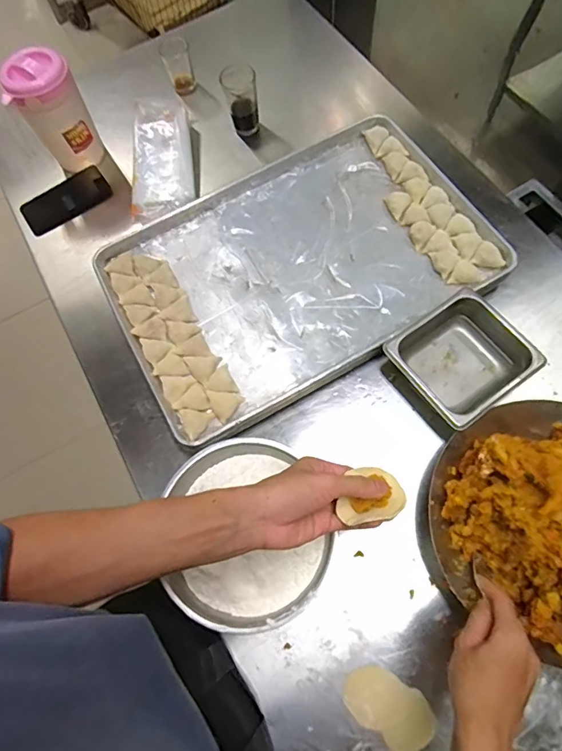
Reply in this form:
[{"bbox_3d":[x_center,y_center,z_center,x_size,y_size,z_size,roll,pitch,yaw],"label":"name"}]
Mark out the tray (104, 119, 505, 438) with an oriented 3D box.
[{"bbox_3d":[0.027,-0.186,0.749,0.602,0.042,0.402,-30,69,-7],"label":"tray"}]

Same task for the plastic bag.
[{"bbox_3d":[-0.230,-0.418,0.876,0.121,0.047,0.279,-7,68,2],"label":"plastic bag"}]

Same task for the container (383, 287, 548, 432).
[{"bbox_3d":[0.263,-0.023,0.661,0.170,0.067,0.153,-36,70,-9],"label":"container"}]

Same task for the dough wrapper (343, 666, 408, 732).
[{"bbox_3d":[0.115,0.394,0.548,0.073,0.009,0.063,0,69,5],"label":"dough wrapper"}]

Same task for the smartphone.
[{"bbox_3d":[-0.423,-0.345,0.893,0.173,0.015,0.071,-36,97,-15],"label":"smartphone"}]

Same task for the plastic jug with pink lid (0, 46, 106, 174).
[{"bbox_3d":[-0.417,-0.479,0.826,0.115,0.173,0.099,-30,69,-7],"label":"plastic jug with pink lid"}]

